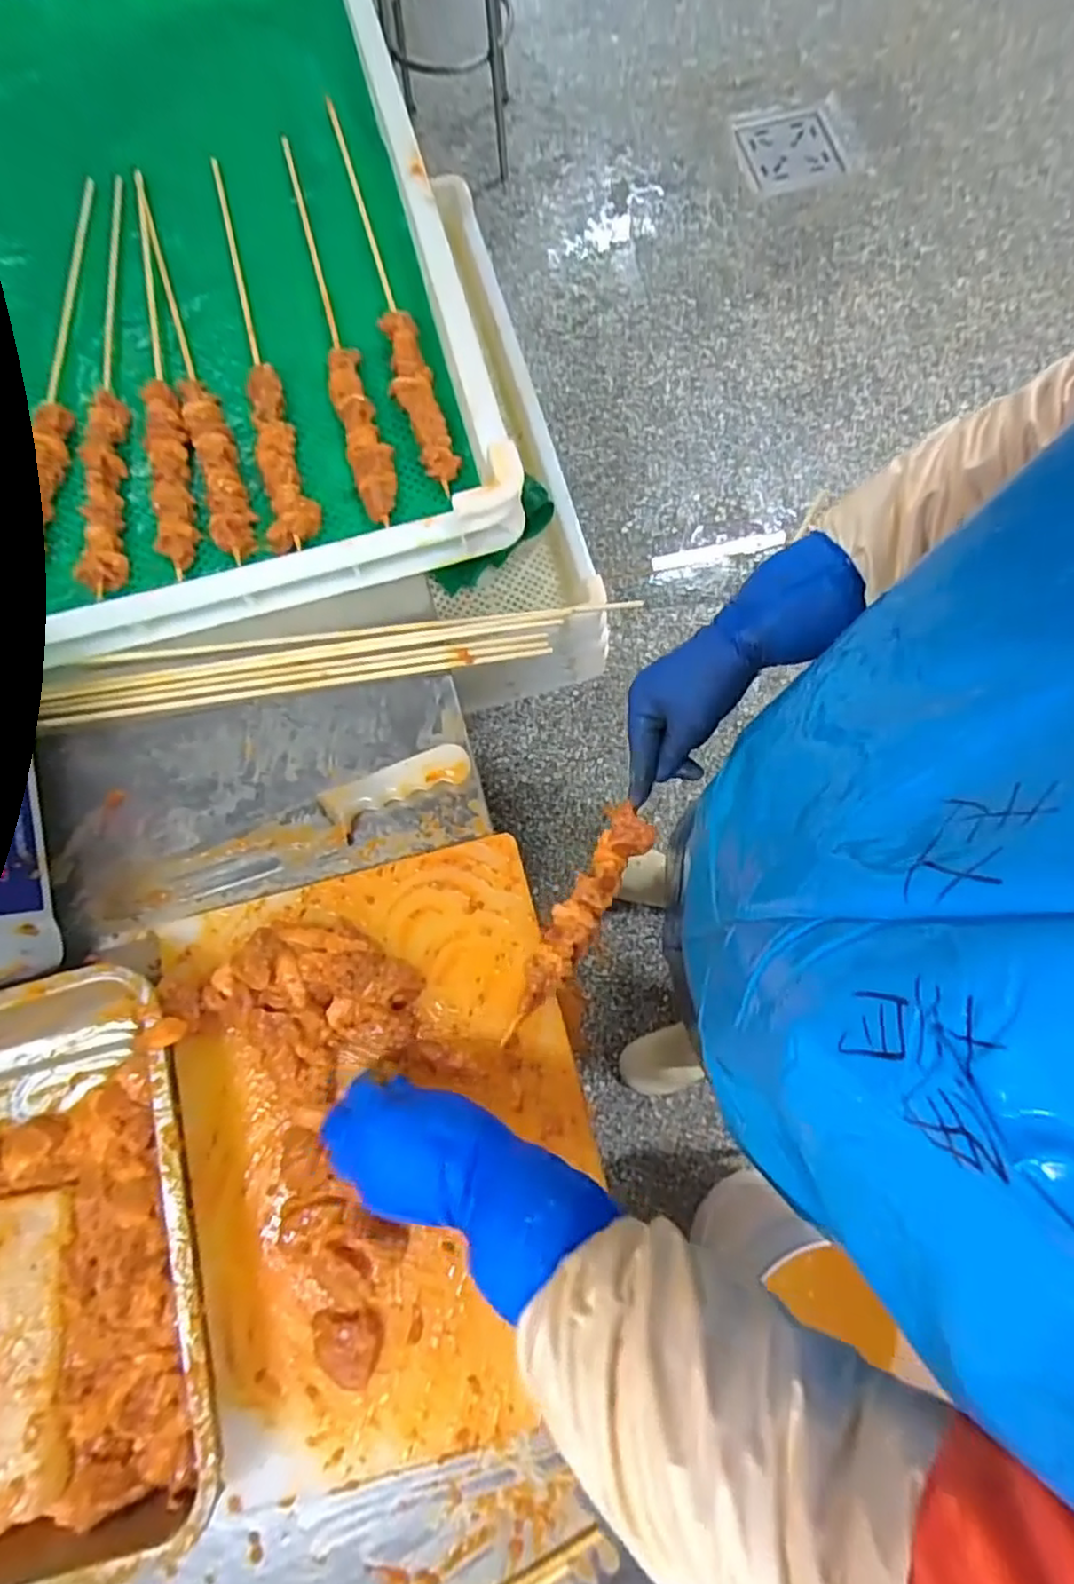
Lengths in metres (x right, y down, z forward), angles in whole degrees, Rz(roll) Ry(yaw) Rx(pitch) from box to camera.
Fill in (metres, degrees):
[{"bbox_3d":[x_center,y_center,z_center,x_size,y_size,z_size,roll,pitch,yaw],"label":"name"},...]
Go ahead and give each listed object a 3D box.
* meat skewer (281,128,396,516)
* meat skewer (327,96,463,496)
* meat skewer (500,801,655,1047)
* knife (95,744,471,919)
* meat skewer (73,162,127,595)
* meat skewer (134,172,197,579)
[{"bbox_3d":[-0.189,-0.433,0.632,0.036,0.016,0.422,-17,78,-3],"label":"meat skewer"},{"bbox_3d":[-0.147,-0.473,0.639,0.035,0.020,0.433,-18,78,-3],"label":"meat skewer"},{"bbox_3d":[0.028,0.091,0.486,0.034,0.016,0.176,30,83,7],"label":"meat skewer"},{"bbox_3d":[-0.200,0.034,0.541,0.306,0.023,0.047,-23,78,-4],"label":"knife"},{"bbox_3d":[-0.390,-0.381,0.624,0.039,0.020,0.432,-5,77,0],"label":"meat skewer"},{"bbox_3d":[-0.347,-0.390,0.626,0.036,0.018,0.417,-12,77,-2],"label":"meat skewer"}]

